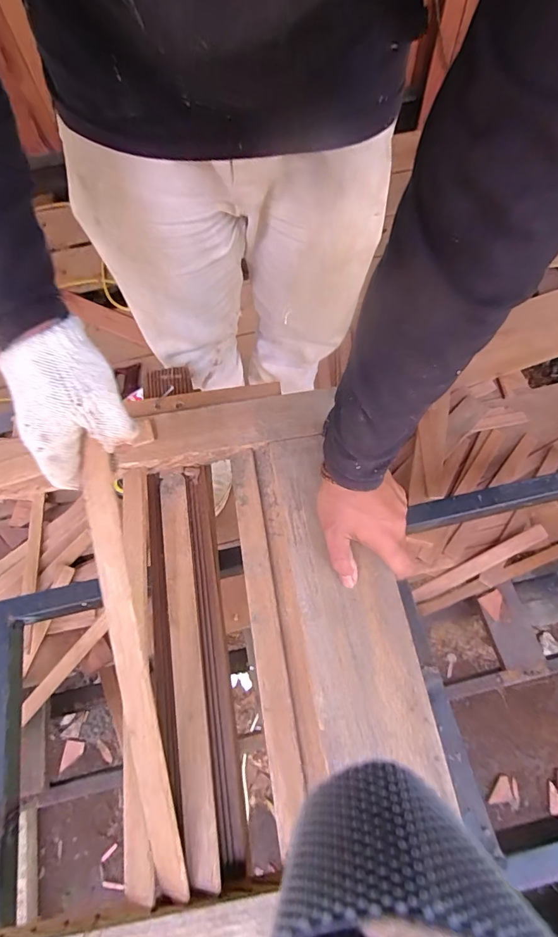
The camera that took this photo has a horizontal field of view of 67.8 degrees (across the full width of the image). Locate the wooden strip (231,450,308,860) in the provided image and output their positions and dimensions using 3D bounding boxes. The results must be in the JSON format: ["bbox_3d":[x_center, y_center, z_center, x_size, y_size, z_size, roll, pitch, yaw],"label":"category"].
[{"bbox_3d":[-0.016,0.144,0.416,0.032,0.008,0.351,-16,65,13],"label":"wooden strip"}]

